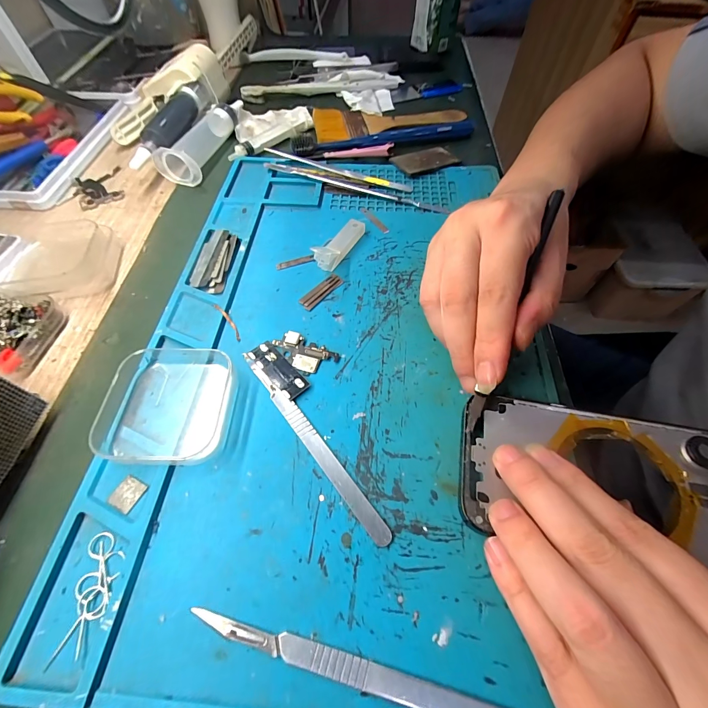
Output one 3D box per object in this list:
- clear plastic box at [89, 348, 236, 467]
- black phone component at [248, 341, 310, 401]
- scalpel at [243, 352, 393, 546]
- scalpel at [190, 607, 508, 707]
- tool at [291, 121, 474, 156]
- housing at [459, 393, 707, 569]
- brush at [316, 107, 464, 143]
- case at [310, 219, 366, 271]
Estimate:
[{"bbox_3d":[-0.102,0.025,0.183,0.061,0.019,0.066,0,58,0],"label":"clear plastic box"},{"bbox_3d":[-0.046,0.010,0.201,0.017,0.004,0.044,-39,66,-21],"label":"black phone component"},{"bbox_3d":[-0.024,0.044,0.181,0.010,0.004,0.126,-34,64,-19],"label":"scalpel"},{"bbox_3d":[-0.001,0.124,0.131,0.133,0.004,0.010,12,59,7],"label":"scalpel"},{"bbox_3d":[0.031,-0.218,0.329,0.185,0.014,0.022,-11,59,-7],"label":"tool"},{"bbox_3d":[0.127,0.061,0.160,0.145,0.008,0.072,12,59,10],"label":"housing"},{"bbox_3d":[0.037,-0.256,0.359,0.161,0.007,0.064,-13,59,-8],"label":"brush"},{"bbox_3d":[-0.010,-0.084,0.251,0.015,0.016,0.055,31,63,17],"label":"case"}]

